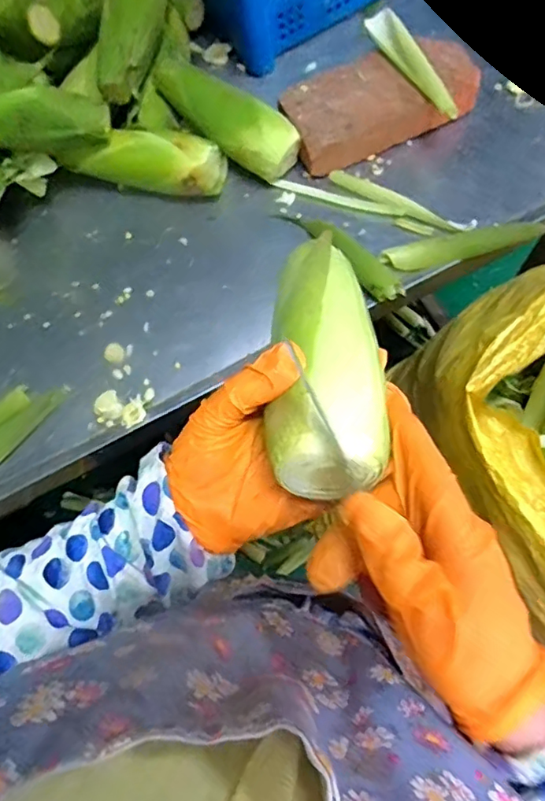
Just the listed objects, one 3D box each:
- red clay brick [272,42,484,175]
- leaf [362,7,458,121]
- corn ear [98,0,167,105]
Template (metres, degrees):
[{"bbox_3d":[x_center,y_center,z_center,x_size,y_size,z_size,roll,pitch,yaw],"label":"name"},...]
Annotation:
[{"bbox_3d":[0.134,-0.375,0.674,0.229,0.047,0.119,-18,73,-5],"label":"red clay brick"},{"bbox_3d":[0.170,-0.404,0.649,0.027,0.033,0.168,-31,75,-9],"label":"leaf"},{"bbox_3d":[-0.184,-0.478,0.682,0.070,0.044,0.190,9,86,3],"label":"corn ear"}]

